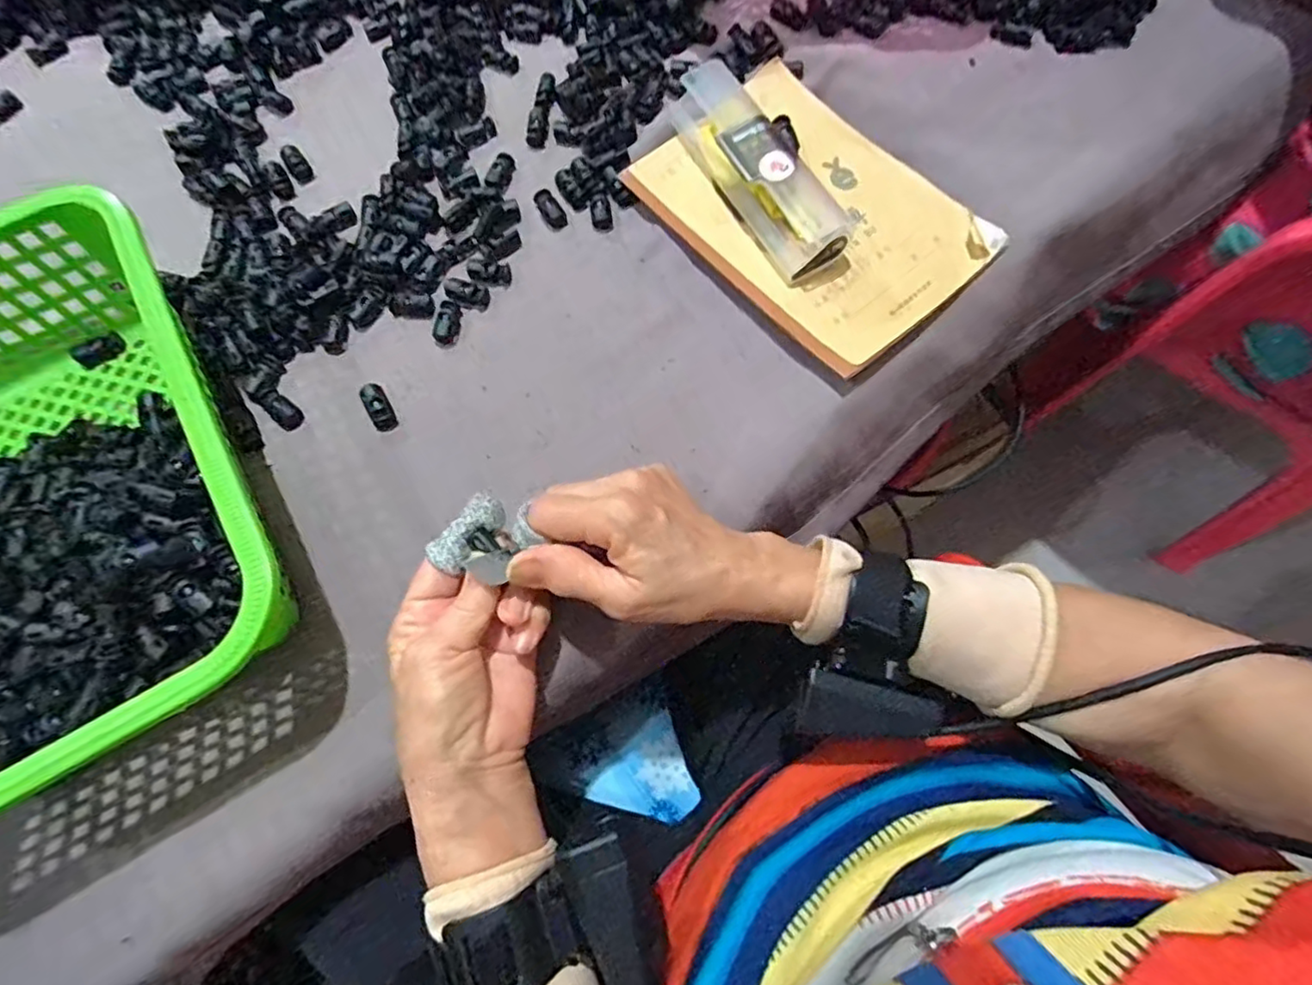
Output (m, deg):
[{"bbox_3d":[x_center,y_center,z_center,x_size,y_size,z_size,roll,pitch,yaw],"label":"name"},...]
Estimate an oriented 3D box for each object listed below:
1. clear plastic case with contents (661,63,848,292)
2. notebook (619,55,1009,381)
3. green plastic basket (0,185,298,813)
[{"bbox_3d":[0.062,-0.209,0.399,0.041,0.032,0.158,-28,73,-9],"label":"clear plastic case with contents"},{"bbox_3d":[0.098,-0.182,0.409,0.145,0.026,0.205,-39,75,-12],"label":"notebook"},{"bbox_3d":[-0.316,0.004,0.325,0.213,0.079,0.287,-30,74,-9],"label":"green plastic basket"}]

